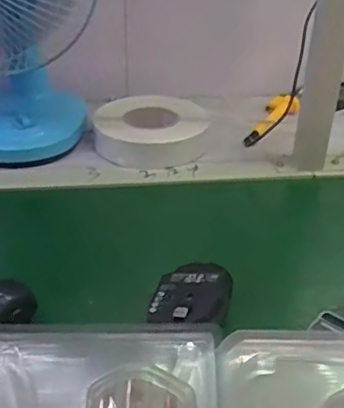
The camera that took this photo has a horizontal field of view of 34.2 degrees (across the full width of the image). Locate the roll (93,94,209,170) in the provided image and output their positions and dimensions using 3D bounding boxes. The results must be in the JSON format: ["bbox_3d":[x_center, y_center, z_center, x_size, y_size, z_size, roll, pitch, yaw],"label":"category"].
[{"bbox_3d":[-0.031,-0.109,0.821,0.161,0.042,0.151,1,35,-1],"label":"roll"}]

